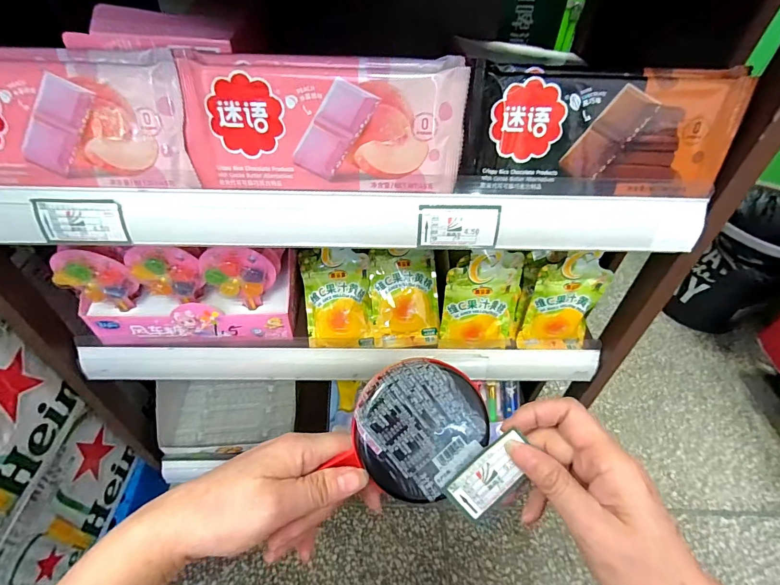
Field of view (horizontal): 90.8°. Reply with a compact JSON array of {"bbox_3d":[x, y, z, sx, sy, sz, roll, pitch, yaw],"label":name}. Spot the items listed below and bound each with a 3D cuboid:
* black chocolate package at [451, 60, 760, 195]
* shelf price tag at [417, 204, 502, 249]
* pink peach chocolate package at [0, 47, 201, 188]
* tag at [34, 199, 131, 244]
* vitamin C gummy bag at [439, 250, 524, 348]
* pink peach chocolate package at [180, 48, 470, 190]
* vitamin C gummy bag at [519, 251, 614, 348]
[{"bbox_3d":[0.148,-0.115,0.280,0.191,0.083,0.020,1,28,-1],"label":"black chocolate package"},{"bbox_3d":[0.053,-0.051,0.299,0.062,0.034,0.004,0,27,-2],"label":"shelf price tag"},{"bbox_3d":[-0.245,-0.120,0.270,0.197,0.086,0.011,1,24,0],"label":"pink peach chocolate package"},{"bbox_3d":[-0.232,-0.053,0.291,0.062,0.034,0.004,1,28,-1],"label":"tag"},{"bbox_3d":[0.101,0.009,0.422,0.087,0.116,0.028,-1,29,-1],"label":"vitamin C gummy bag"},{"bbox_3d":[-0.045,-0.117,0.272,0.190,0.085,0.016,1,29,-1],"label":"pink peach chocolate package"},{"bbox_3d":[0.190,0.009,0.424,0.073,0.124,0.025,2,33,0],"label":"vitamin C gummy bag"}]

